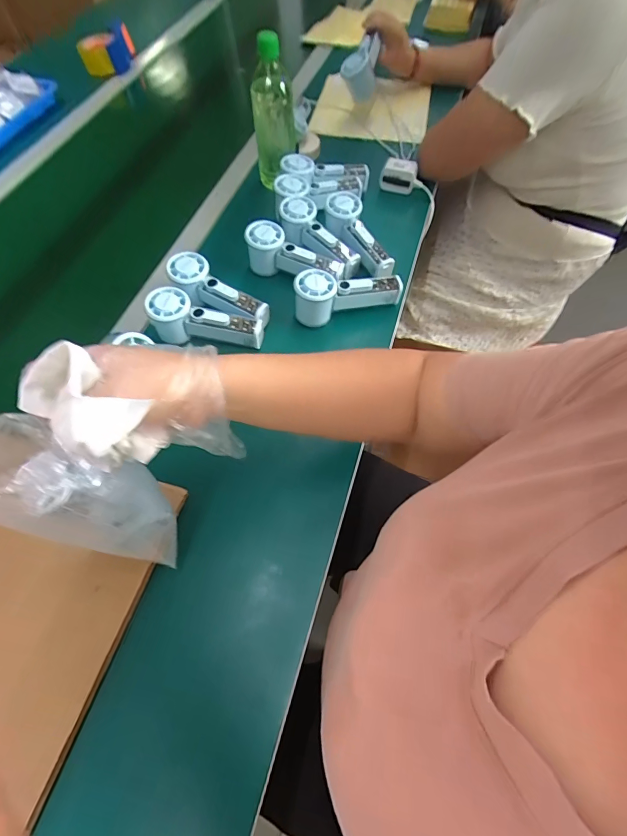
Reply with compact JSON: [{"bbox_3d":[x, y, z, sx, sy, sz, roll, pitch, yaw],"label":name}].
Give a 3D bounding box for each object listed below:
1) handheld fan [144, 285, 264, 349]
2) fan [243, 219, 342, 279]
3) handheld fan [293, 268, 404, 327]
[{"bbox_3d":[-0.144,-0.128,0.521,0.155,0.058,0.052,13,62,-6],"label":"handheld fan"},{"bbox_3d":[-0.025,-0.242,0.567,0.149,0.058,0.052,17,64,11],"label":"fan"},{"bbox_3d":[0.046,-0.171,0.540,0.153,0.065,0.052,-10,61,-17],"label":"handheld fan"}]

